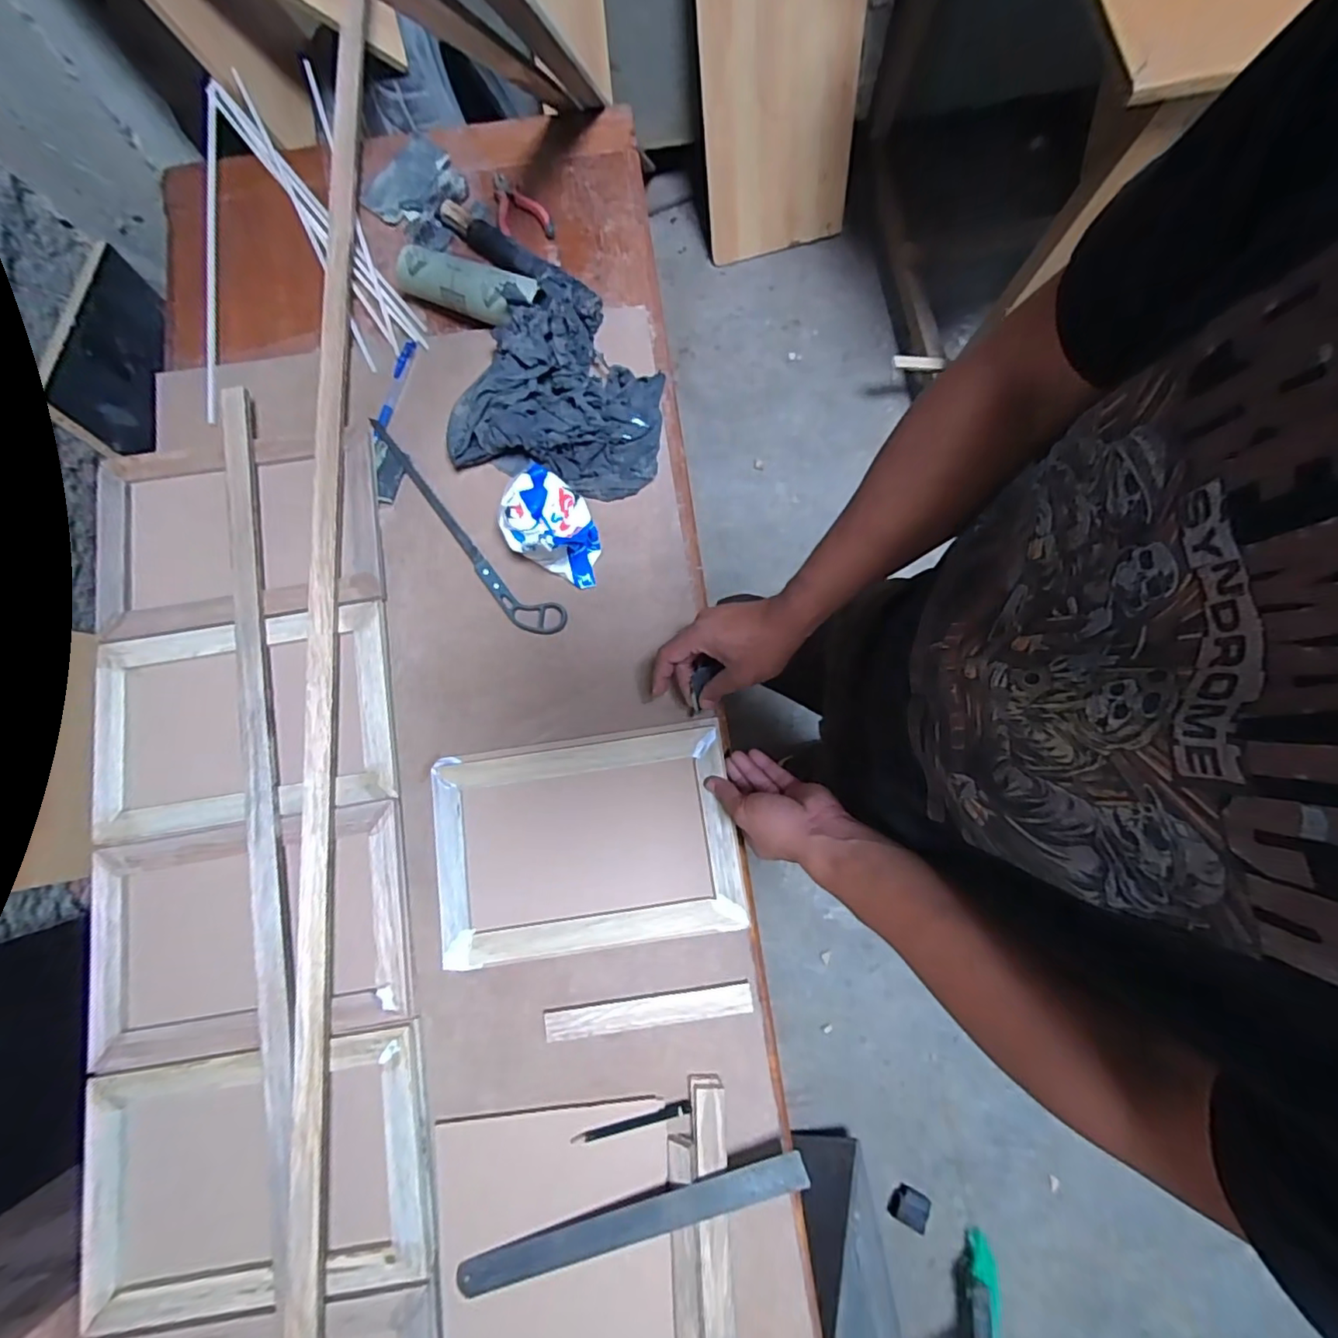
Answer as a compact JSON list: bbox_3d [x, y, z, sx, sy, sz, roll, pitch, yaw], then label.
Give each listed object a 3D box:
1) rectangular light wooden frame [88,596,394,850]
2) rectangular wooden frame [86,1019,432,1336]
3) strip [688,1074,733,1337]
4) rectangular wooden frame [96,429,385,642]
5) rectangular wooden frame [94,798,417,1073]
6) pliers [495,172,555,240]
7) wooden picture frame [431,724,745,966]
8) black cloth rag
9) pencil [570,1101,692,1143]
[{"bbox_3d":[-0.439,0.051,0.593,0.301,0.018,0.205,-8,80,-2],"label":"rectangular light wooden frame"},{"bbox_3d":[-0.374,0.459,0.529,0.302,0.037,0.206,-9,80,-2],"label":"rectangular wooden frame"},{"bbox_3d":[0.040,0.524,0.502,0.031,0.025,0.293,-2,80,-1],"label":"strip"},{"bbox_3d":[-0.475,-0.152,0.630,0.304,0.019,0.206,-9,80,-2],"label":"rectangular wooden frame"},{"bbox_3d":[-0.407,0.256,0.558,0.294,0.022,0.202,-9,80,-2],"label":"rectangular wooden frame"},{"bbox_3d":[-0.187,-0.579,0.714,0.061,0.010,0.105,-19,80,-4],"label":"pliers"},{"bbox_3d":[-0.084,0.172,0.577,0.296,0.017,0.205,-9,80,-2],"label":"wooden picture frame"},{"bbox_3d":[-0.110,-0.321,0.643,0.221,0.062,0.235,12,80,2],"label":"black cloth rag"},{"bbox_3d":[-0.035,0.420,0.531,0.112,0.005,0.009,-13,80,-3],"label":"pencil"}]

